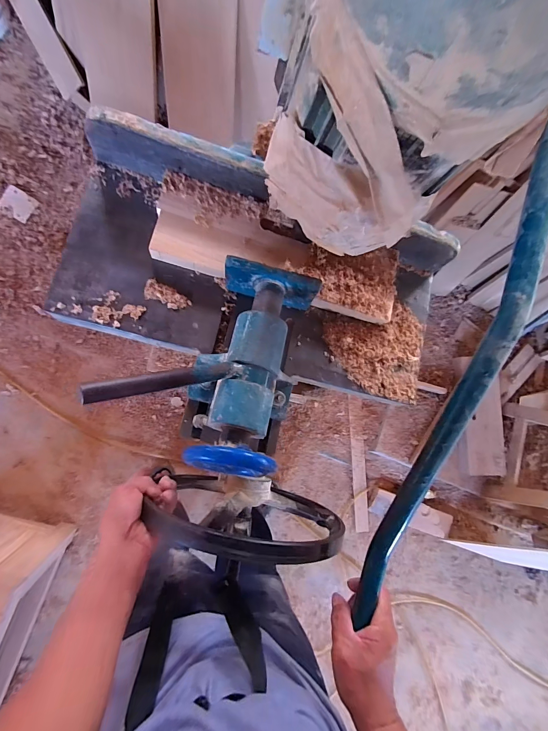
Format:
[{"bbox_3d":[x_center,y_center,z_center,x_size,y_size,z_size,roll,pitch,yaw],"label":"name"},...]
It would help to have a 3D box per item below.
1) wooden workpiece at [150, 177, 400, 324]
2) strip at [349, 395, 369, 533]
[{"bbox_3d":[0.015,-0.157,0.446,0.343,0.027,0.112,14,81,-11],"label":"wooden workpiece"},{"bbox_3d":[0.387,0.444,1.429,0.063,0.018,0.600,-2,85,-13],"label":"strip"}]

